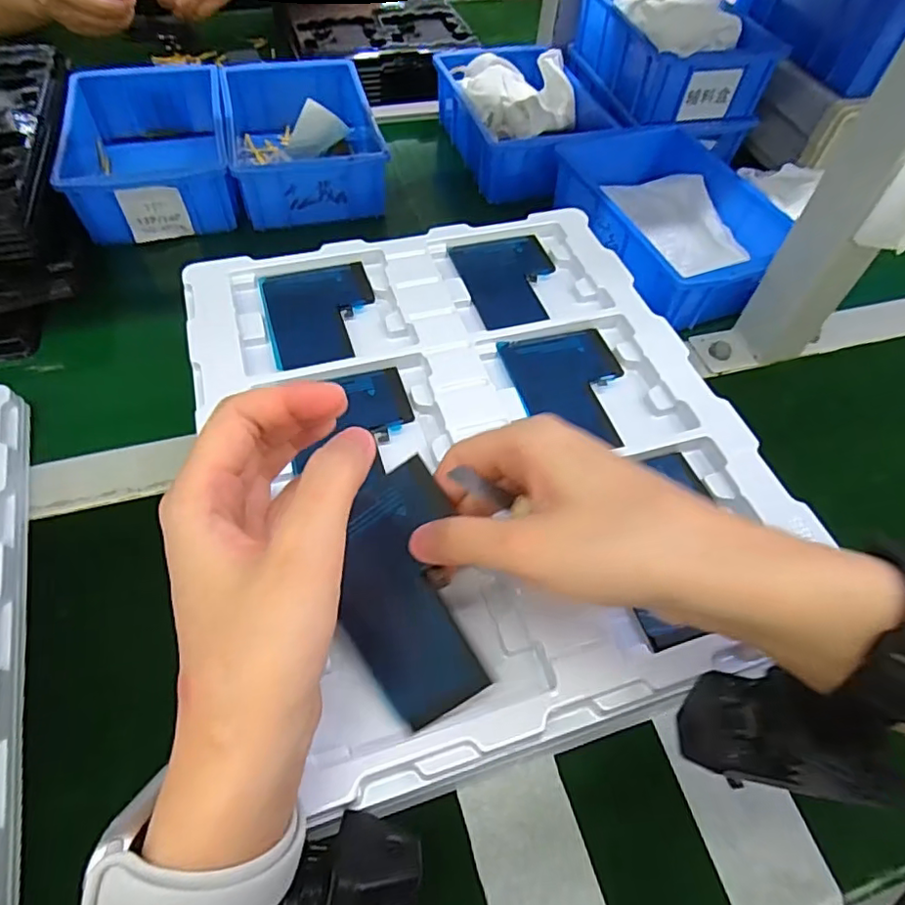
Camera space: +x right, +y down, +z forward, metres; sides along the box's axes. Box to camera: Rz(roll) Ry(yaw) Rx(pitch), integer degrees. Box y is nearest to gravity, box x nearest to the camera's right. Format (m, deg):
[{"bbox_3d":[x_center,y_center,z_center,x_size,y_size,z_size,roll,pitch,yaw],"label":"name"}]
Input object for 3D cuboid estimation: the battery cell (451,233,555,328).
[{"bbox_3d":[0.040,-0.118,0.395,0.066,0.006,0.086,-11,56,-11],"label":"battery cell"}]

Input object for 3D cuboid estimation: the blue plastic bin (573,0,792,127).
[{"bbox_3d":[0.225,-0.415,0.596,0.138,0.080,0.189,-9,56,-10],"label":"blue plastic bin"}]

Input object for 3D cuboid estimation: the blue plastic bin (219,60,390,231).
[{"bbox_3d":[-0.149,-0.309,0.572,0.130,0.061,0.205,-11,58,-12],"label":"blue plastic bin"}]

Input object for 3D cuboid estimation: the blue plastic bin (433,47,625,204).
[{"bbox_3d":[0.071,-0.356,0.607,0.140,0.059,0.232,-12,58,-13],"label":"blue plastic bin"}]

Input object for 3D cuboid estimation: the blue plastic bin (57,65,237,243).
[{"bbox_3d":[-0.284,-0.285,0.552,0.131,0.064,0.204,-13,58,-13],"label":"blue plastic bin"}]

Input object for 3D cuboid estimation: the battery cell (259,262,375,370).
[{"bbox_3d":[-0.083,-0.092,0.368,0.069,0.004,0.086,-14,57,-13],"label":"battery cell"}]

